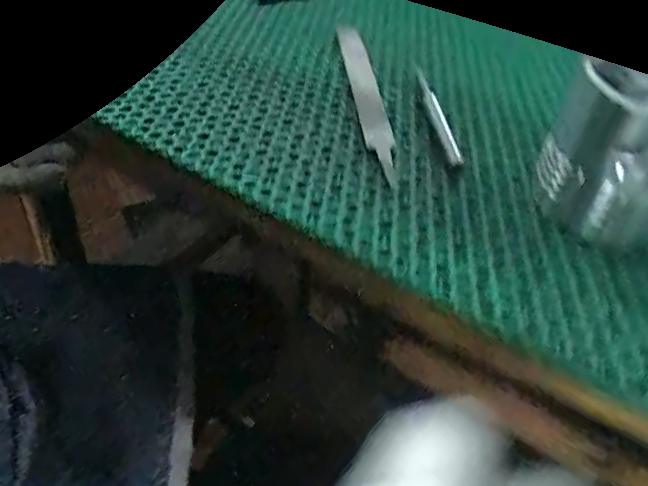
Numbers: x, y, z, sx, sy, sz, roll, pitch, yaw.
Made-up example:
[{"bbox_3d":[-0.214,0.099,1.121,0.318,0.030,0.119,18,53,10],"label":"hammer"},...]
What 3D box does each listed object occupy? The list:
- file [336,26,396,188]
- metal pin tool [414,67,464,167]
[{"bbox_3d":[0.030,-0.111,0.422,0.019,0.006,0.209,-10,45,2],"label":"file"},{"bbox_3d":[0.077,-0.090,0.398,0.010,0.004,0.130,-23,41,13],"label":"metal pin tool"}]

